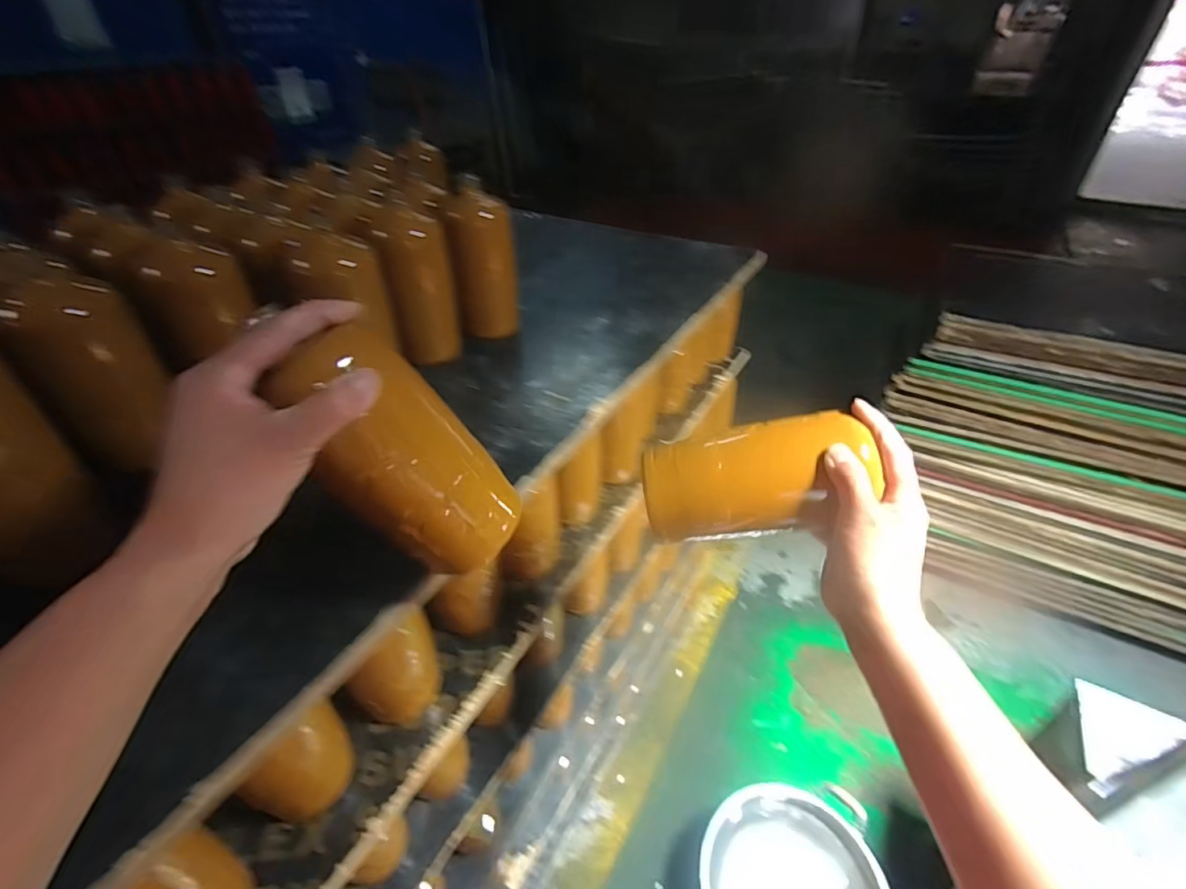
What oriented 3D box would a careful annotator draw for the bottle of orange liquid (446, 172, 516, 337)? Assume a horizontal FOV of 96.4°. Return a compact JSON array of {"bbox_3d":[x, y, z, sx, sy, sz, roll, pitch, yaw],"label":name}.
[{"bbox_3d":[-0.125,-0.212,0.651,0.058,0.160,0.073,6,40,9],"label":"bottle of orange liquid"}]

